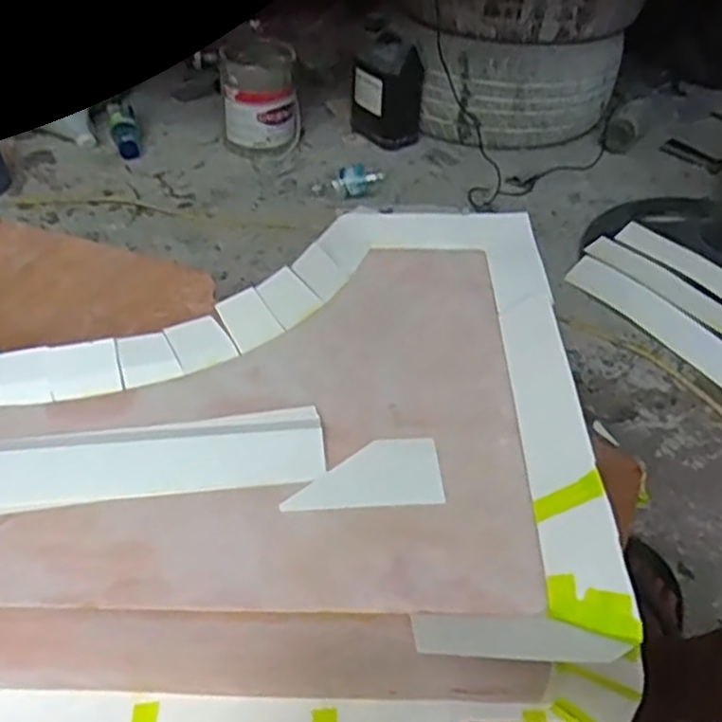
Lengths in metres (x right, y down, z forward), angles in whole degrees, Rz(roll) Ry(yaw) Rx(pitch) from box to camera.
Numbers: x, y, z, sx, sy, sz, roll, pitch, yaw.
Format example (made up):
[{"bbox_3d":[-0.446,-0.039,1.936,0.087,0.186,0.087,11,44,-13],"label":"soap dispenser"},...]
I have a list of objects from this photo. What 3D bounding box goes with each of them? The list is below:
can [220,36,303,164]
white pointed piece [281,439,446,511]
[{"bbox_3d":[-0.224,-0.603,1.649,0.172,0.203,0.180,-2,43,-6],"label":"can"},{"bbox_3d":[0.002,0.080,0.516,0.109,0.005,0.057,-3,43,-7],"label":"white pointed piece"}]

